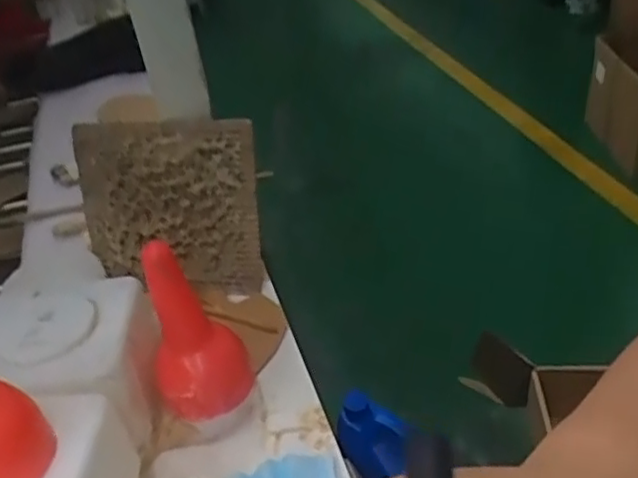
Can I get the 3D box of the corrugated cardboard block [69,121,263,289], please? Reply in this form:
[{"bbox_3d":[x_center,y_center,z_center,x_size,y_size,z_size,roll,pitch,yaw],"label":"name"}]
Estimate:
[{"bbox_3d":[-0.141,-0.031,0.617,0.166,0.156,0.011,1,18,8],"label":"corrugated cardboard block"}]

